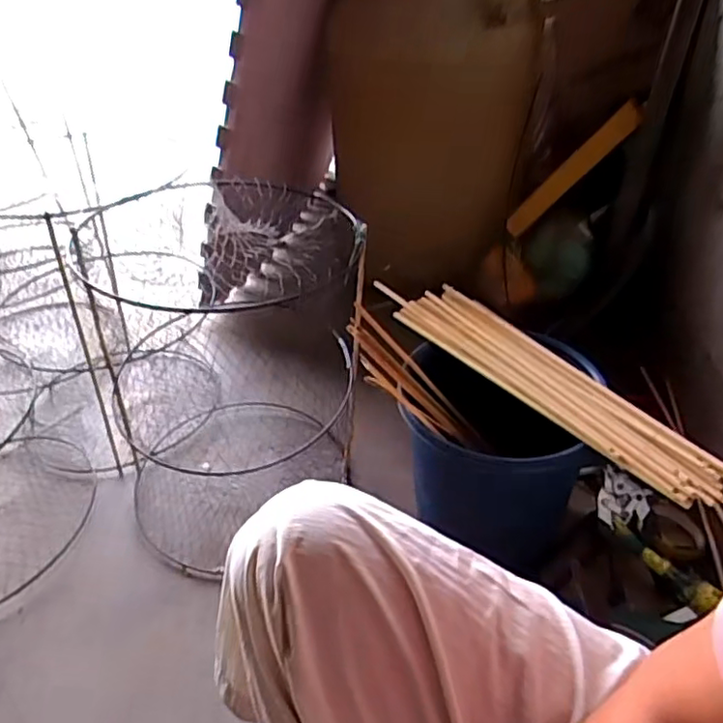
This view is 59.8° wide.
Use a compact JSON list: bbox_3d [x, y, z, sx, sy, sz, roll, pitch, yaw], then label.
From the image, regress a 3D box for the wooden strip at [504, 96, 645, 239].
[{"bbox_3d":[0.381,-0.343,1.147,0.041,0.298,0.019,33,34,-19],"label":"wooden strip"}]

